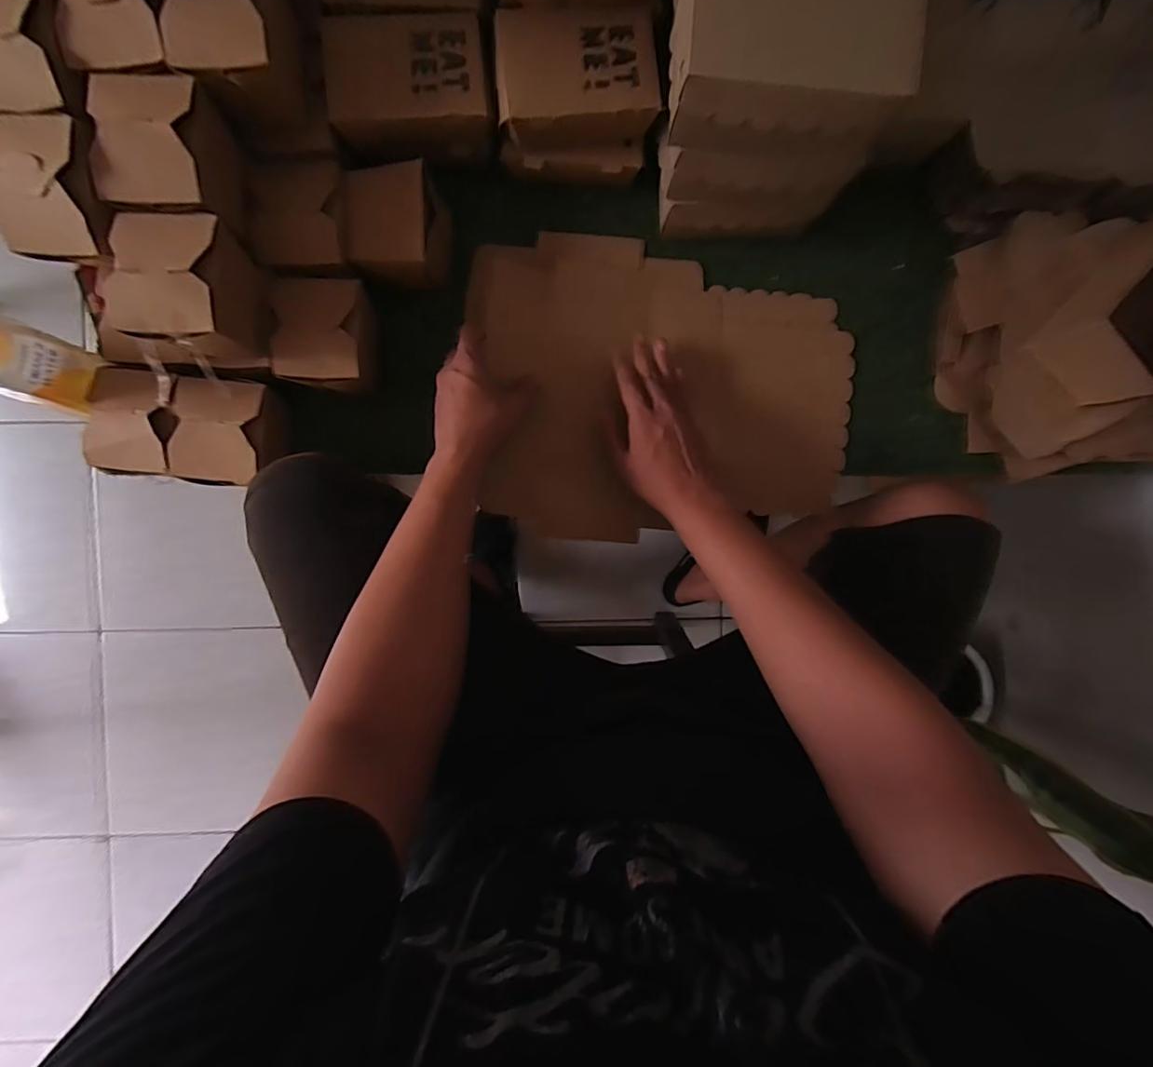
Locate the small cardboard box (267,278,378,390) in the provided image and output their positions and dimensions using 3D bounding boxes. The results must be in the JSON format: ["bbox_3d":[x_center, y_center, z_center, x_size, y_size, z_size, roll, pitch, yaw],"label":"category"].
[{"bbox_3d":[-0.247,-0.199,0.549,0.098,0.089,0.102,2,92,-1],"label":"small cardboard box"}]

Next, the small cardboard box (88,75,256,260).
[{"bbox_3d":[-0.340,-0.314,0.449,0.083,0.081,0.101,-1,92,-1],"label":"small cardboard box"}]

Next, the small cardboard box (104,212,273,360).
[{"bbox_3d":[-0.334,-0.211,0.463,0.085,0.092,0.104,5,92,-1],"label":"small cardboard box"}]

